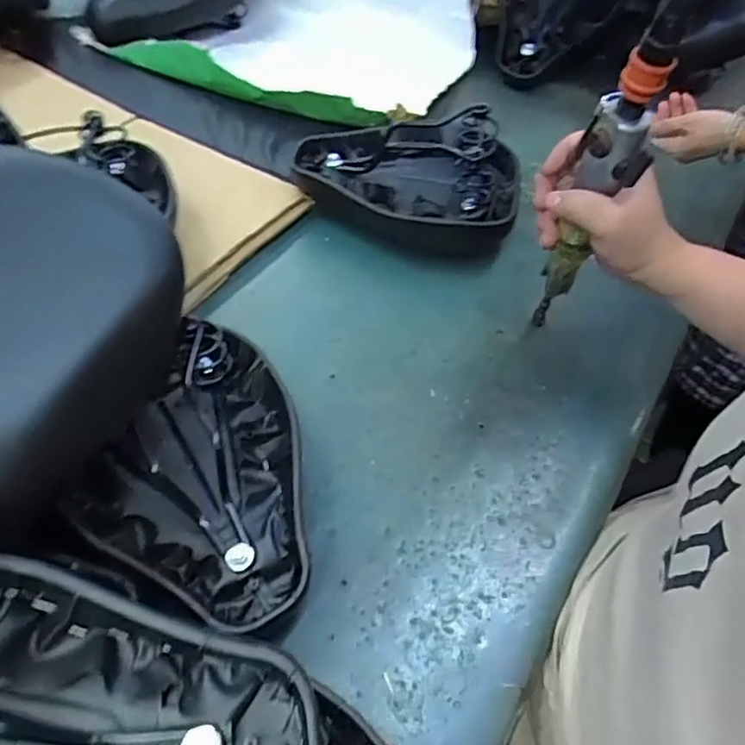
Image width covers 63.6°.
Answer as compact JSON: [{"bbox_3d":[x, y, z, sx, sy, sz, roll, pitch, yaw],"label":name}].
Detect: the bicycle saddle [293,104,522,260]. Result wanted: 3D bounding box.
[{"bbox_3d":[0.037,-0.224,0.693,0.254,0.115,0.167,14,52,7],"label":"bicycle saddle"}]

